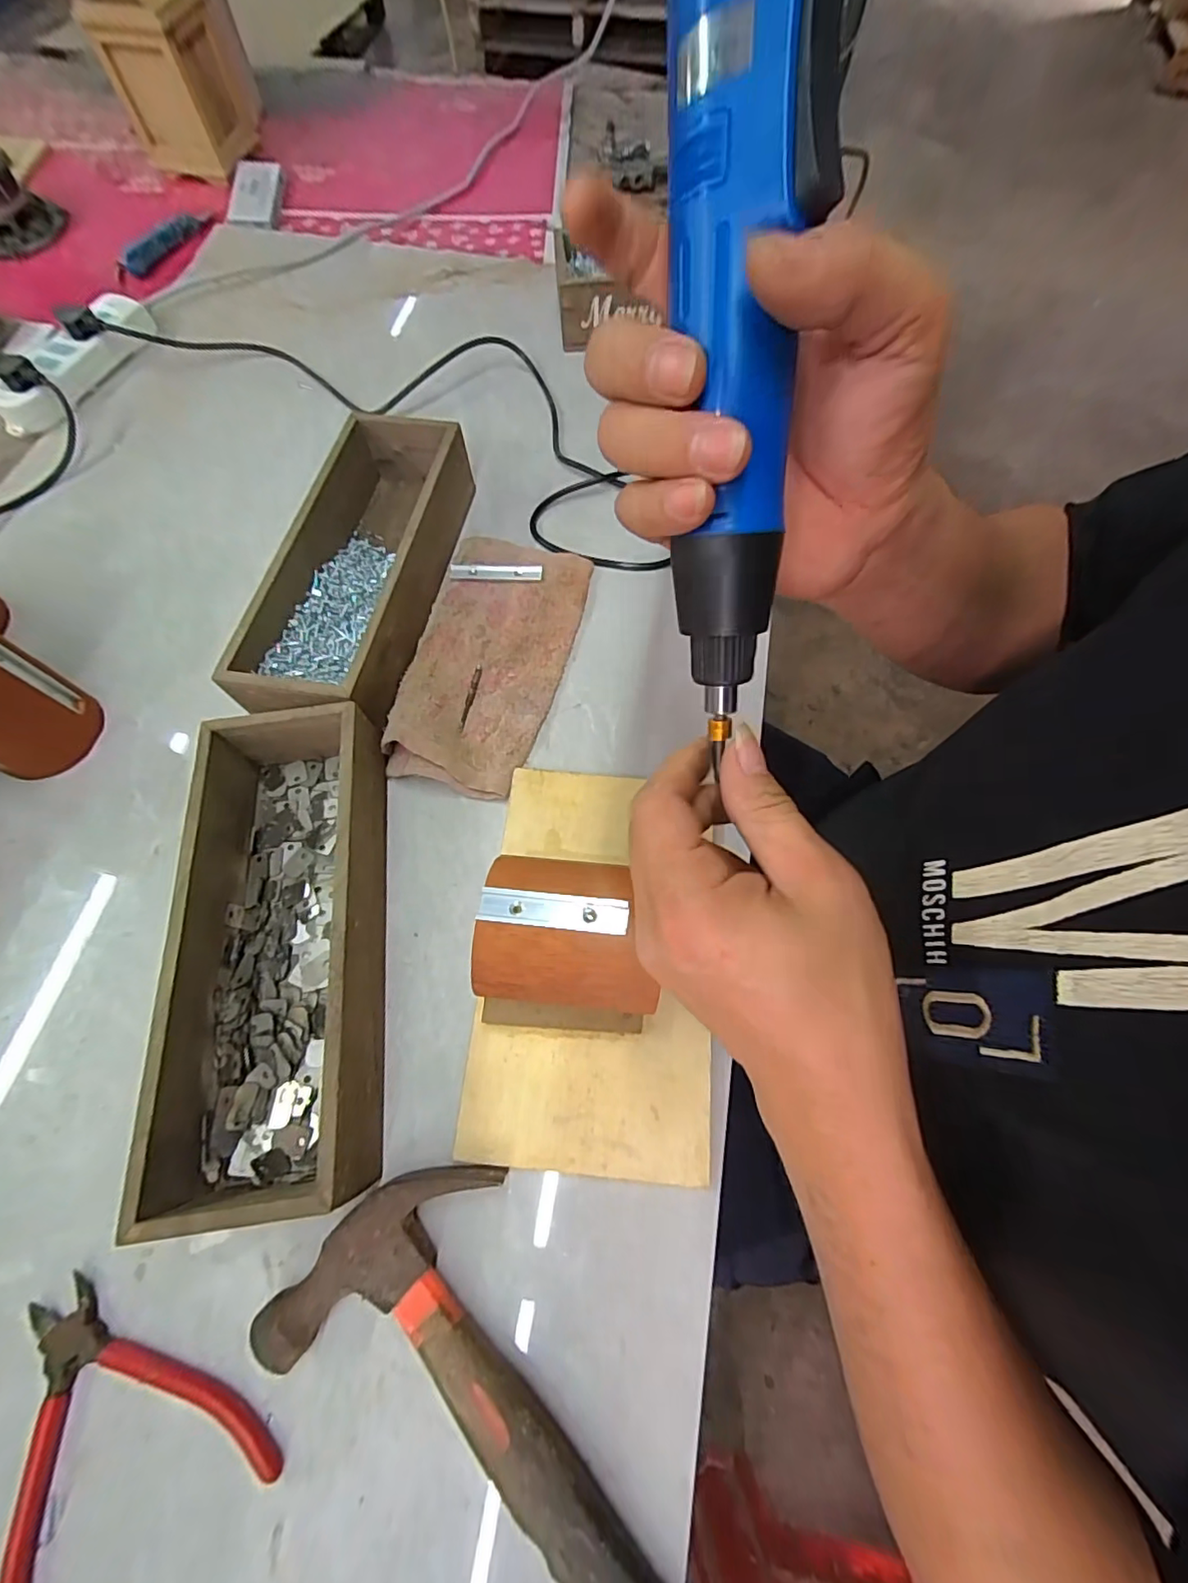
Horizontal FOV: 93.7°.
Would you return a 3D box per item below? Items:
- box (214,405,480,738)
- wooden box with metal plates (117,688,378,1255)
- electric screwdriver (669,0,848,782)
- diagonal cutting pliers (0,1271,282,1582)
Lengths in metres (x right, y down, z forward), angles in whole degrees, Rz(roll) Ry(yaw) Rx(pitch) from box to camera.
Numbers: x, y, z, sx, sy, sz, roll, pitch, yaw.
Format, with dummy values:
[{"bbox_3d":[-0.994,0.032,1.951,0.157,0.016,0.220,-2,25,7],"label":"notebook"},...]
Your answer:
[{"bbox_3d":[-0.185,-0.179,0.451,0.105,0.065,0.276,9,67,4],"label":"box"},{"bbox_3d":[-0.186,0.085,0.341,0.116,0.064,0.282,-9,66,-3],"label":"wooden box with metal plates"},{"bbox_3d":[0.043,-0.133,0.166,0.037,0.234,0.037,-4,24,-1],"label":"electric screwdriver"},{"bbox_3d":[-0.238,0.307,0.265,0.118,0.020,0.132,-38,71,-15],"label":"diagonal cutting pliers"}]

